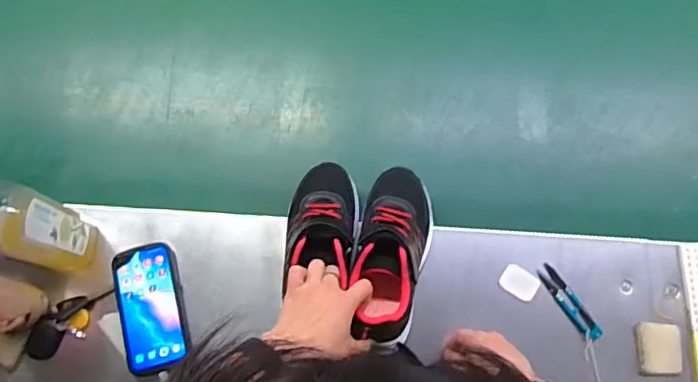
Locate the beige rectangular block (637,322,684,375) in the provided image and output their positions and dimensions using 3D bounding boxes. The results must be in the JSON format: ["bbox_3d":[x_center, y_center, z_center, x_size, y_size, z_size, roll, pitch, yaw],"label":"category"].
[{"bbox_3d":[0.386,0.194,0.691,0.052,0.011,0.061,0,75,0],"label":"beige rectangular block"}]

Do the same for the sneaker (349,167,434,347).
[{"bbox_3d":[0.055,0.070,0.679,0.088,0.086,0.223,10,56,3],"label":"sneaker"}]

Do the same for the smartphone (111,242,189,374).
[{"bbox_3d":[-0.258,0.151,0.733,0.081,0.013,0.162,-11,79,-10],"label":"smartphone"}]

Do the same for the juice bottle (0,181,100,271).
[{"bbox_3d":[-0.386,0.041,0.660,0.087,0.260,0.075,18,76,5],"label":"juice bottle"}]

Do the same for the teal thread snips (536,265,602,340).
[{"bbox_3d":[0.278,0.141,0.705,0.023,0.008,0.104,-33,78,-8],"label":"teal thread snips"}]

